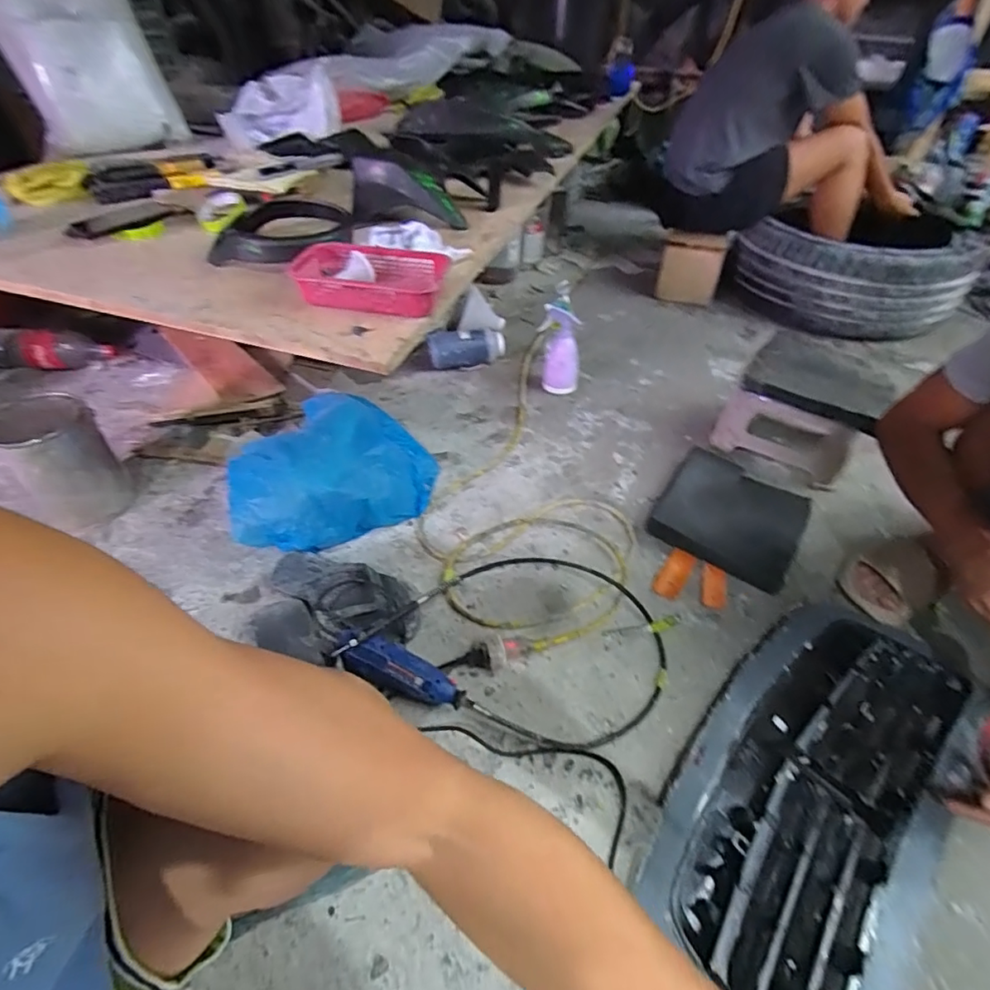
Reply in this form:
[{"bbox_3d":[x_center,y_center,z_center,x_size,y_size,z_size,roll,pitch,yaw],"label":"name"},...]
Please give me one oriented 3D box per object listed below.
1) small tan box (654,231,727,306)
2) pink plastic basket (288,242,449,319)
[{"bbox_3d":[0.632,-0.733,1.725,0.184,0.188,0.114,14,45,14],"label":"small tan box"},{"bbox_3d":[-0.189,-0.337,0.828,0.238,0.056,0.133,6,44,6],"label":"pink plastic basket"}]

